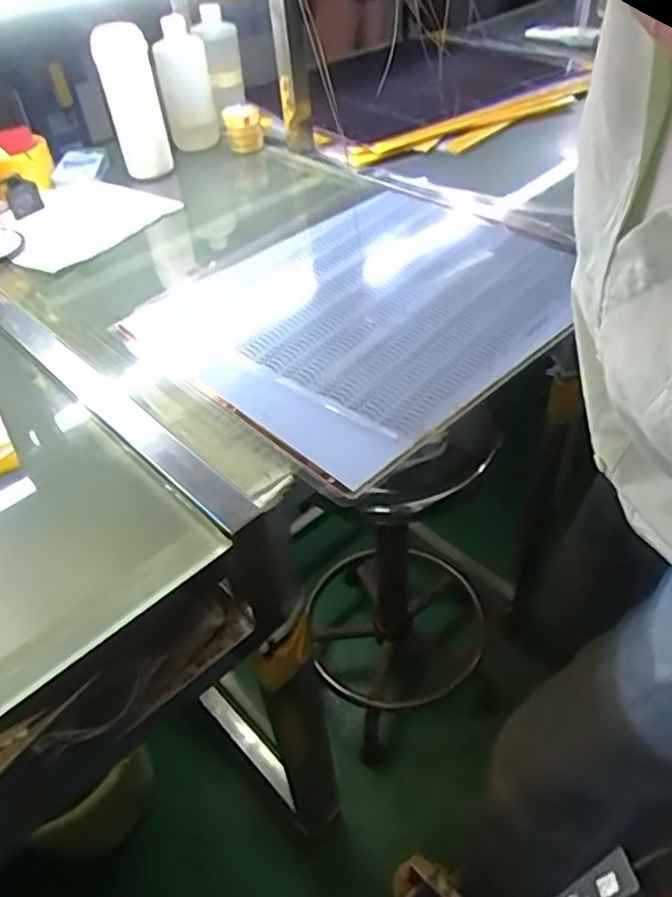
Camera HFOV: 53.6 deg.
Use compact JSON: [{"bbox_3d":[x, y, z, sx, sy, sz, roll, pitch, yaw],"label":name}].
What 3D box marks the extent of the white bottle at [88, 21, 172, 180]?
[{"bbox_3d":[-0.283,-0.480,0.931,0.073,0.204,0.059,-10,44,-4],"label":"white bottle"}]

